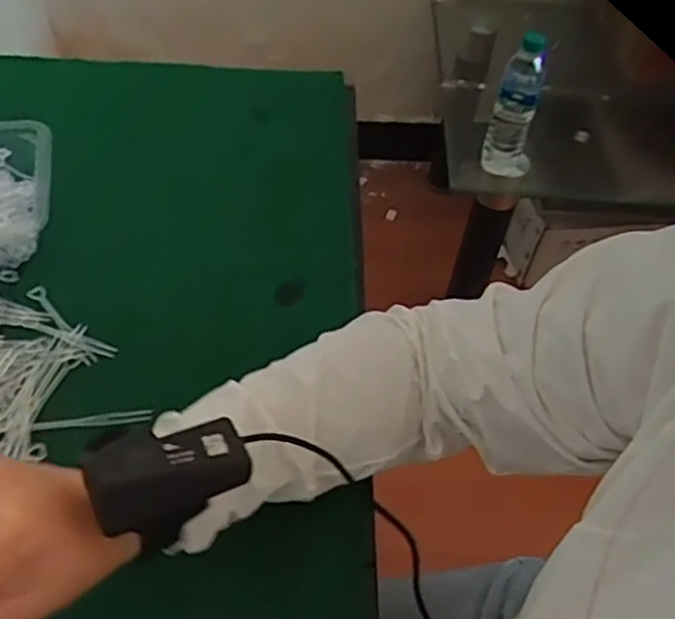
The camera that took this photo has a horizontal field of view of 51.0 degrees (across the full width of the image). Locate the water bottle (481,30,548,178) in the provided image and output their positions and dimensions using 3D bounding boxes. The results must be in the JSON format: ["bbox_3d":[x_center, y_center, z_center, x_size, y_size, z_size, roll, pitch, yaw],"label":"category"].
[{"bbox_3d":[0.278,-0.312,1.104,0.073,0.204,0.079,15,51,8],"label":"water bottle"}]

